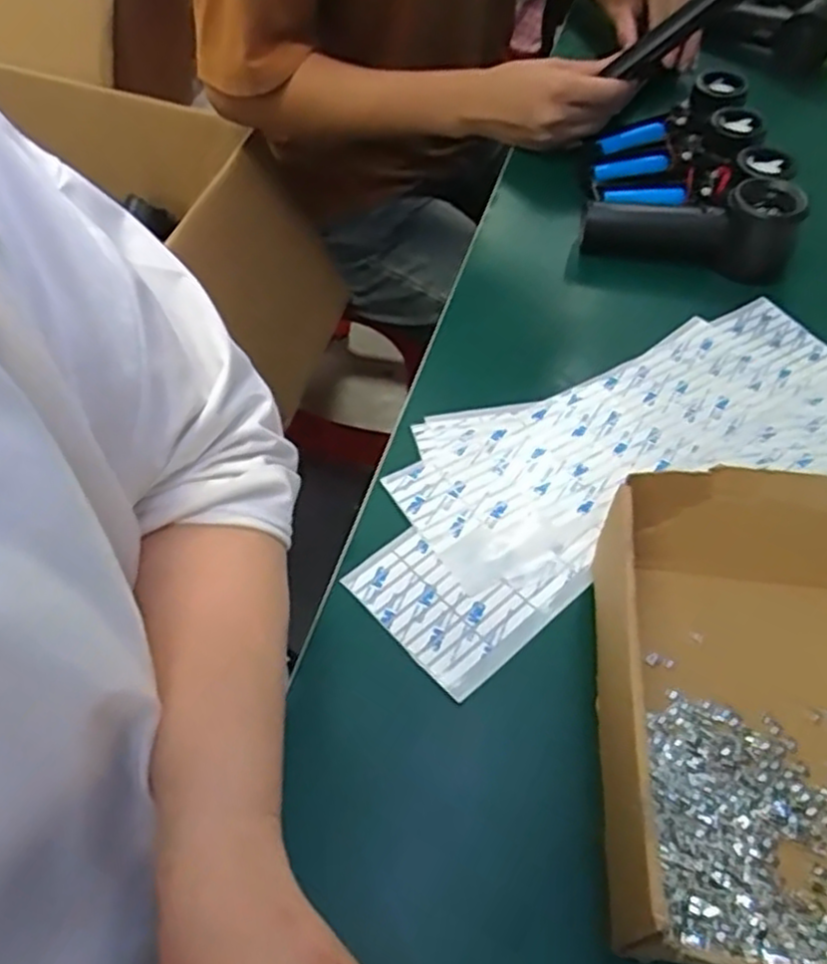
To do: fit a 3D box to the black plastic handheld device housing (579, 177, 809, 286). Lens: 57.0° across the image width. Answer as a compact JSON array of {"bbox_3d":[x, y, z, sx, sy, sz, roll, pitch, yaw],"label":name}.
[{"bbox_3d":[0.216,-0.204,0.599,0.161,0.059,0.050,12,52,5],"label":"black plastic handheld device housing"}]

